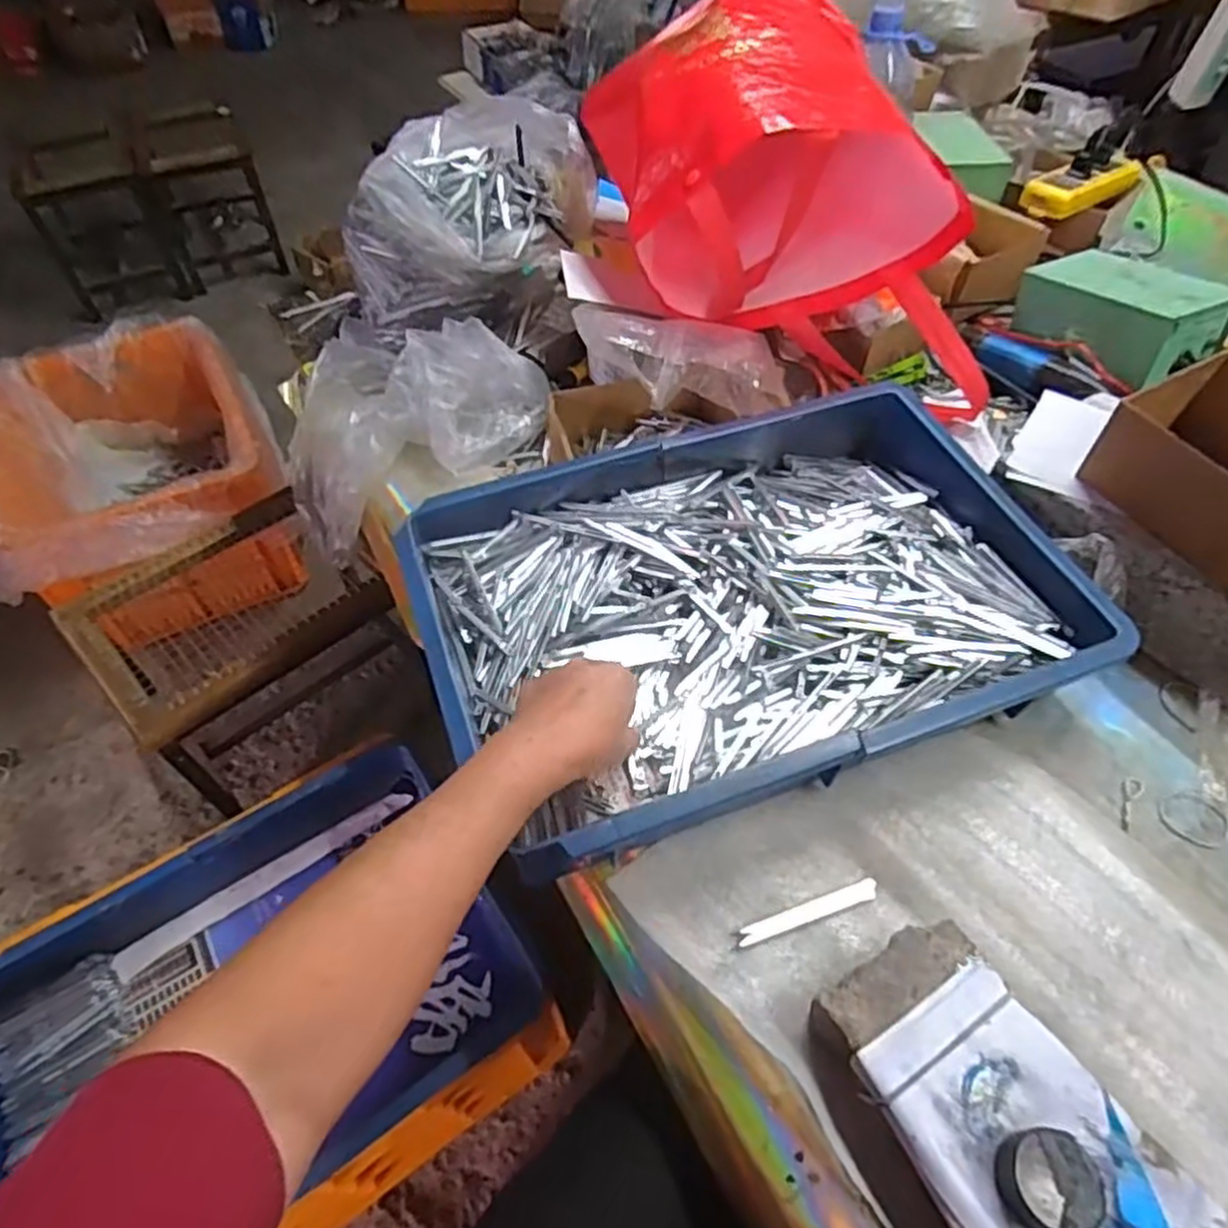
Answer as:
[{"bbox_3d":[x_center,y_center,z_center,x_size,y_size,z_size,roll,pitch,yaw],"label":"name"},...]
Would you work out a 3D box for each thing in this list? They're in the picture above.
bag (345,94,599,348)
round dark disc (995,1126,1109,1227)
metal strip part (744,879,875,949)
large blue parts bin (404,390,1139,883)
[{"bbox_3d":[-0.138,-0.376,0.754,0.202,0.172,0.150,-33,59,-23],"label":"bag"},{"bbox_3d":[0.197,0.254,0.339,0.044,0.019,0.039,15,54,11],"label":"round dark disc"},{"bbox_3d":[0.118,0.180,0.461,0.090,0.004,0.013,-16,54,-12],"label":"metal strip part"},{"bbox_3d":[0.087,-0.009,0.540,0.422,0.069,0.285,-15,54,-11],"label":"large blue parts bin"}]

